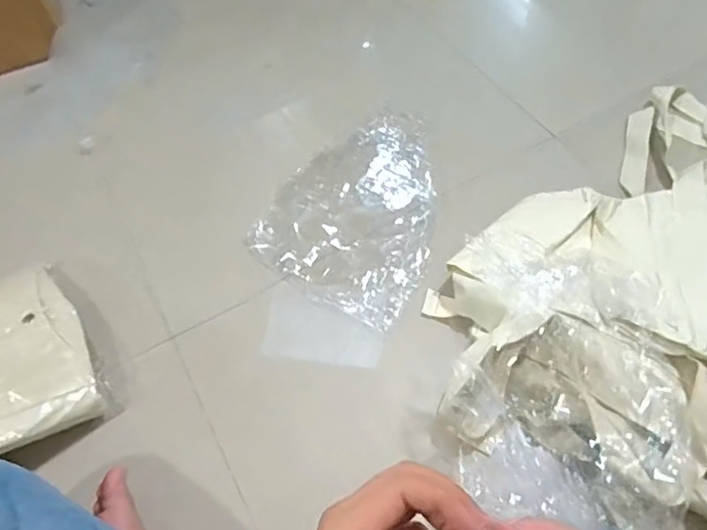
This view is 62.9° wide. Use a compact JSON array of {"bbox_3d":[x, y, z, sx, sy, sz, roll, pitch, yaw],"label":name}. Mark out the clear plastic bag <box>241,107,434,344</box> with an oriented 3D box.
[{"bbox_3d":[0.022,-0.081,0.770,0.238,0.058,0.286,32,65,23],"label":"clear plastic bag"}]

